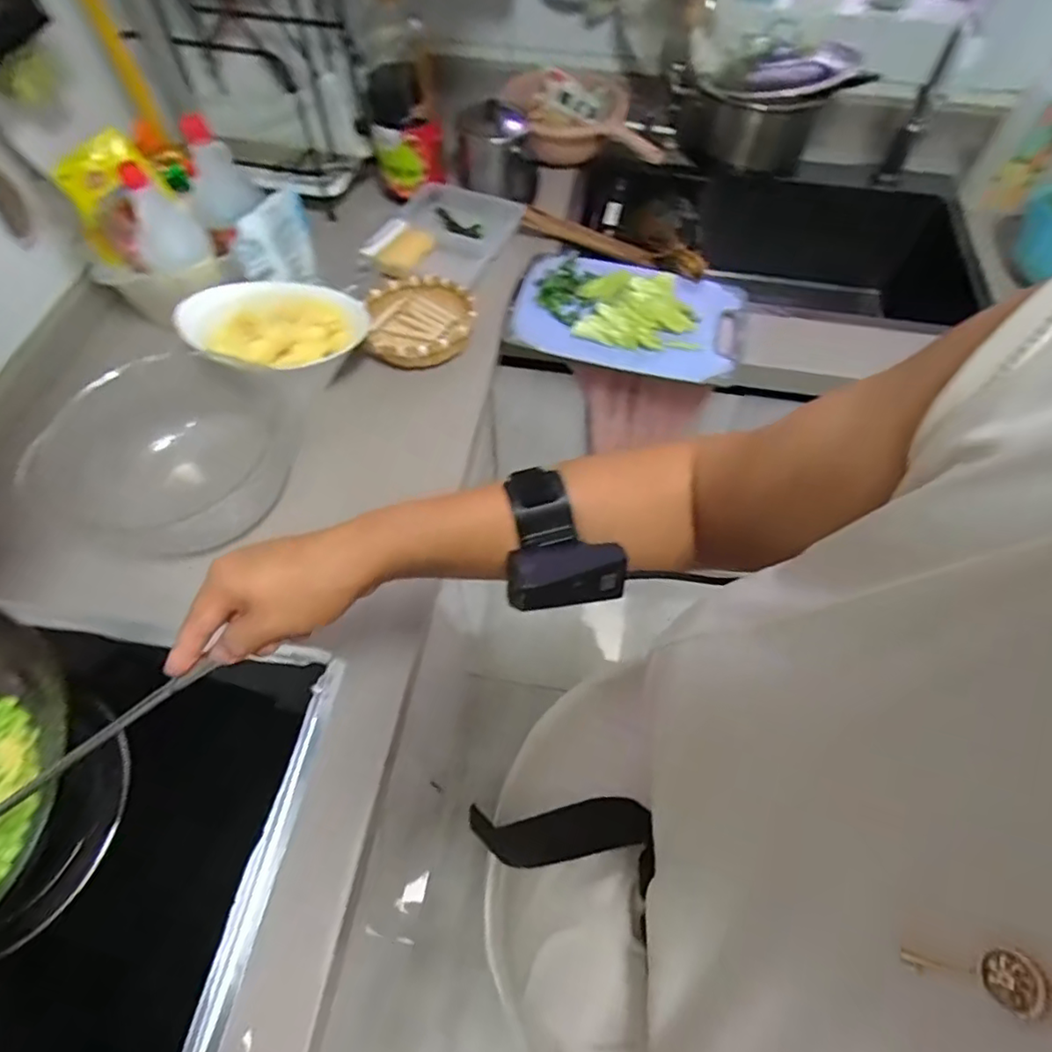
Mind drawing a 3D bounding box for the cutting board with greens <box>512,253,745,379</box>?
[{"bbox_3d":[0.147,-0.318,0.861,0.310,0.035,0.204,13,61,5],"label":"cutting board with greens"}]

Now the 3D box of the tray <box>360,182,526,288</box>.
[{"bbox_3d":[-0.124,-0.454,0.914,0.175,0.043,0.177,18,62,8],"label":"tray"}]

